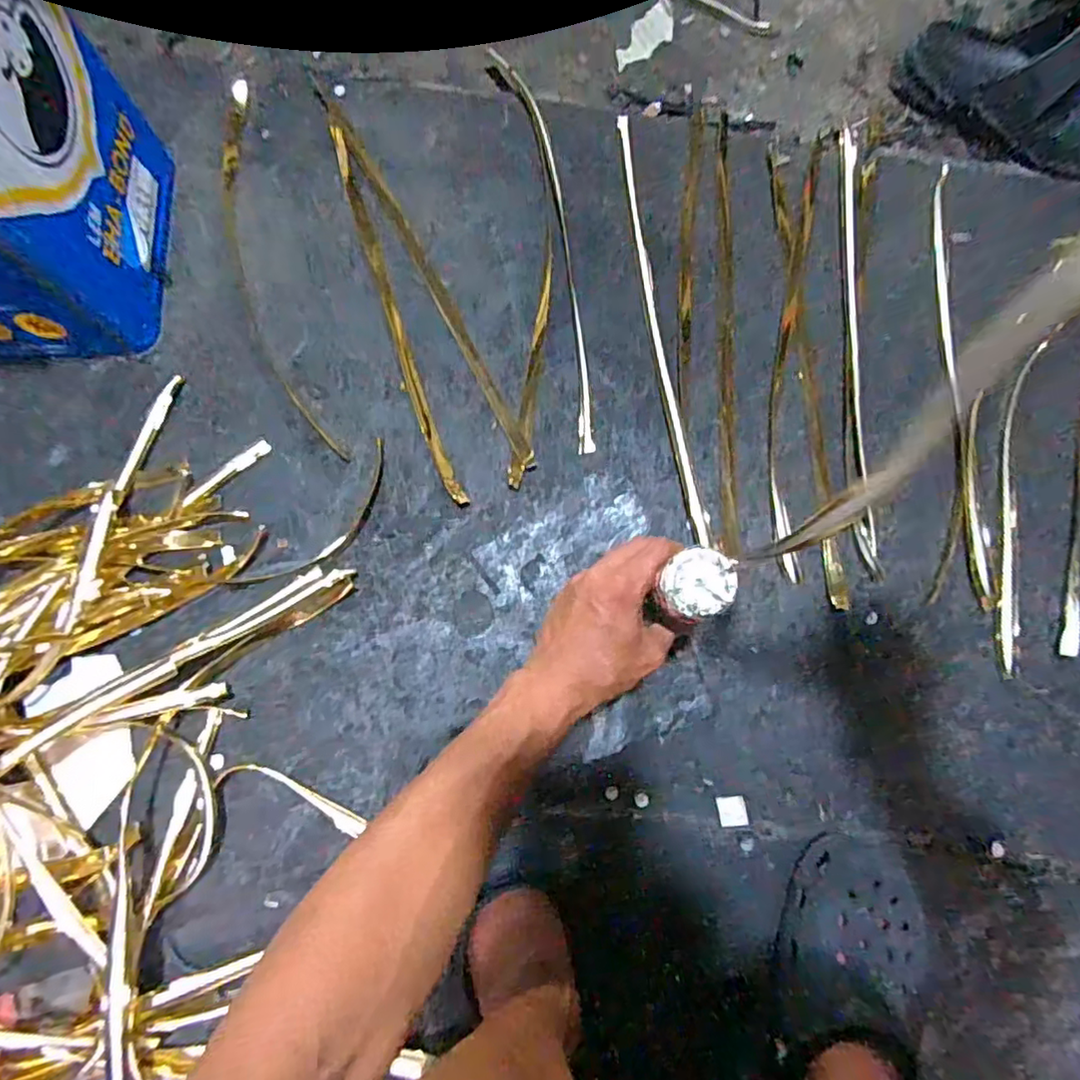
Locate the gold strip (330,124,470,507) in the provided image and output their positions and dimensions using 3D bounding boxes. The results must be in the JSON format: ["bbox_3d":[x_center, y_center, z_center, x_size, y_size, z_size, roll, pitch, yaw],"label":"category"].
[{"bbox_3d":[-0.146,-0.225,0.598,0.021,0.025,0.413,-19,79,-4],"label":"gold strip"}]

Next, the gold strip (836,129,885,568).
[{"bbox_3d":[0.304,-0.195,0.583,0.024,0.015,0.456,1,79,0],"label":"gold strip"}]

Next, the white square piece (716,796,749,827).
[{"bbox_3d":[0.166,0.234,0.521,0.024,0.004,0.025,-7,79,-2],"label":"white square piece"}]

